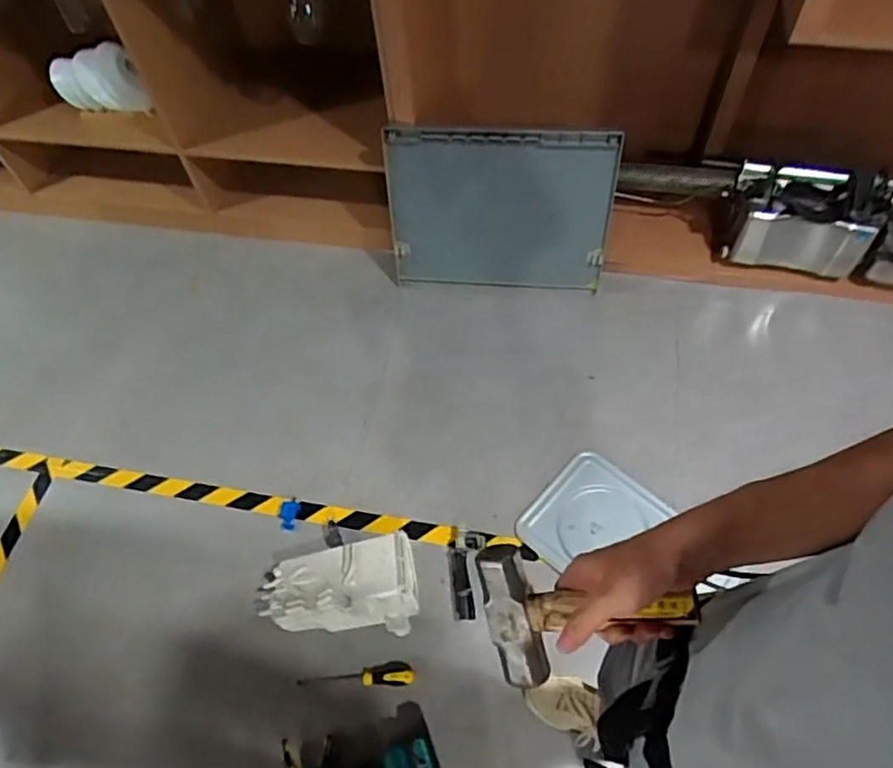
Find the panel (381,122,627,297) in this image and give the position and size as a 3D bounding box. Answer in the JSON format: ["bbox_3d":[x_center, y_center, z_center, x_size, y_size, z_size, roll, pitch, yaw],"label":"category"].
[{"bbox_3d":[0.136,-0.457,1.700,0.583,0.482,0.046,5,48,9],"label":"panel"}]

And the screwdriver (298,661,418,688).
[{"bbox_3d":[-0.191,0.621,1.359,0.249,0.032,0.046,0,58,2],"label":"screwdriver"}]

